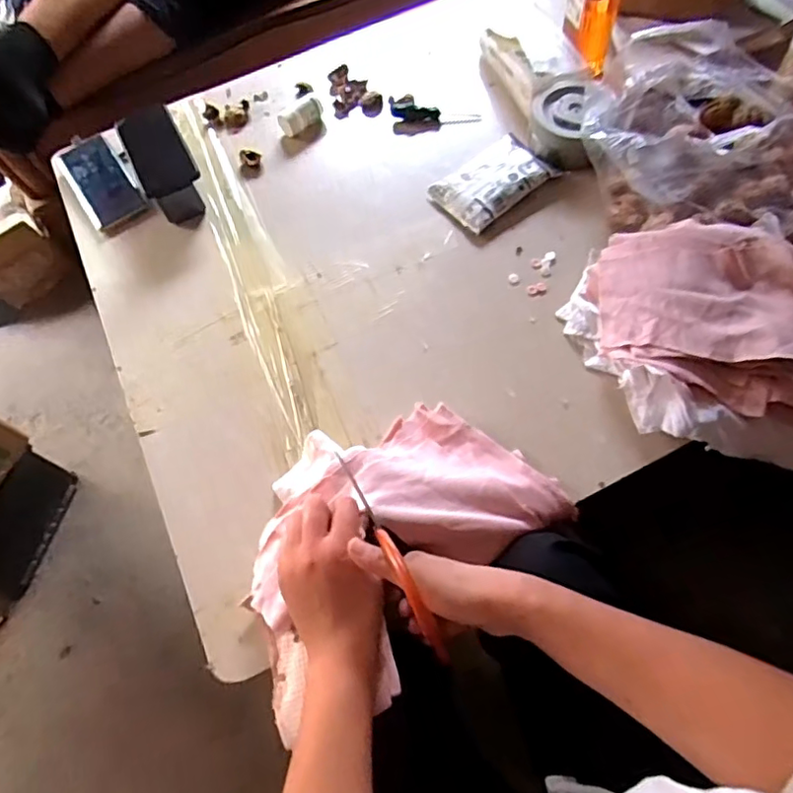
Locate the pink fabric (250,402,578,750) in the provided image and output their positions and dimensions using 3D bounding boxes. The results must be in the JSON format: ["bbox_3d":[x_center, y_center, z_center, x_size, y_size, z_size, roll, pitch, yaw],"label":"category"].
[{"bbox_3d":[-0.018,0.125,0.549,0.314,0.073,0.214,-38,72,-18],"label":"pink fabric"}]

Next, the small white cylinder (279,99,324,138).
[{"bbox_3d":[-0.130,-0.389,0.829,0.066,0.035,0.029,-35,67,-11],"label":"small white cylinder"}]

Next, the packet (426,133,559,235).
[{"bbox_3d":[0.122,-0.270,0.747,0.140,0.034,0.095,-35,67,-11],"label":"packet"}]

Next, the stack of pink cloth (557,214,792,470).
[{"bbox_3d":[0.318,-0.065,0.614,0.277,0.081,0.236,13,67,12],"label":"stack of pink cloth"}]

